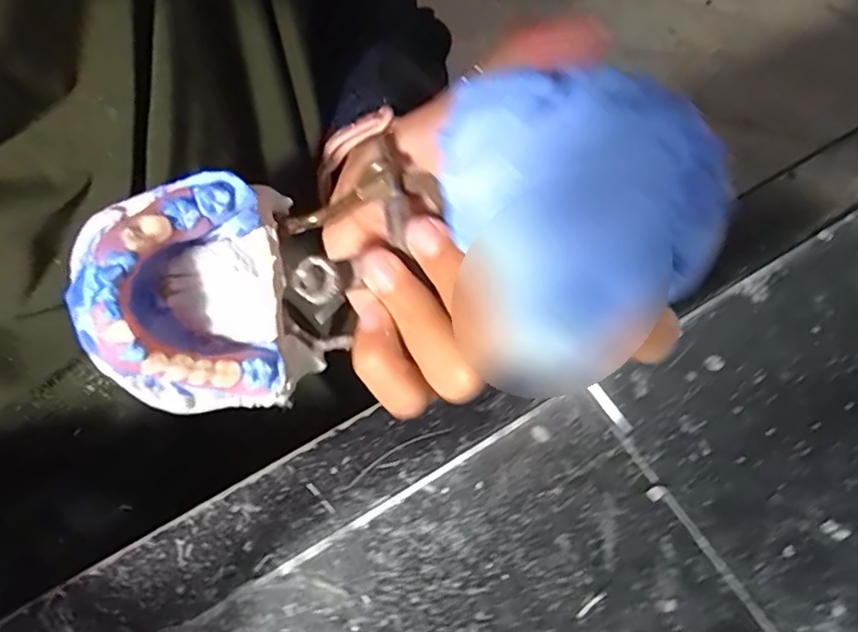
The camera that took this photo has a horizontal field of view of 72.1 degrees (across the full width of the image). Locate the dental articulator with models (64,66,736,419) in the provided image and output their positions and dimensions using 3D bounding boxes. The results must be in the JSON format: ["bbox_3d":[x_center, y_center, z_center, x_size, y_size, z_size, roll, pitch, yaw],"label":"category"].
[{"bbox_3d":[-0.011,-0.017,0.167,0.167,0.069,0.069,-11,59,22],"label":"dental articulator with models"}]

